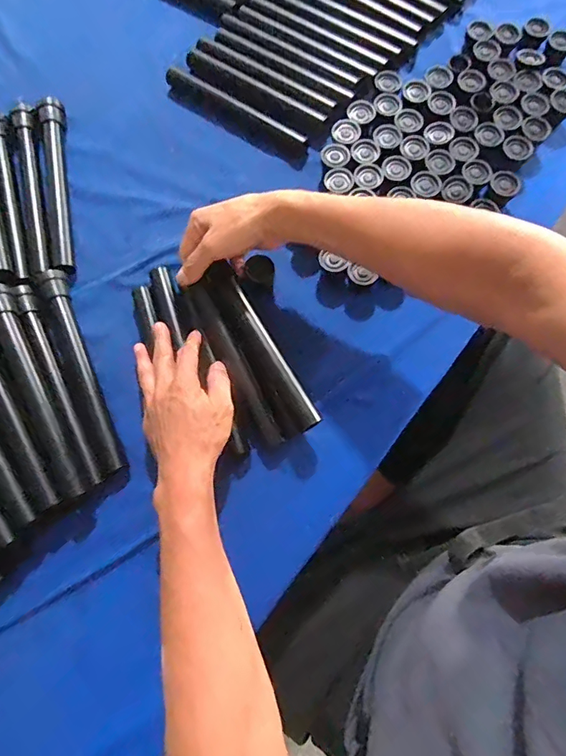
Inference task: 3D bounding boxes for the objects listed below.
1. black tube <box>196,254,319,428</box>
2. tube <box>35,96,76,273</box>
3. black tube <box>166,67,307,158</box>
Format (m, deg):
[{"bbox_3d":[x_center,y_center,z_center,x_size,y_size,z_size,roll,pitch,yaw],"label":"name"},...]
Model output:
[{"bbox_3d":[-0.024,-0.033,0.482,0.033,0.036,0.198,-31,81,-8],"label":"black tube"},{"bbox_3d":[-0.289,-0.243,0.569,0.032,0.027,0.244,-9,74,-2],"label":"tube"},{"bbox_3d":[-0.065,-0.357,0.606,0.212,0.026,0.023,32,77,9],"label":"black tube"}]

